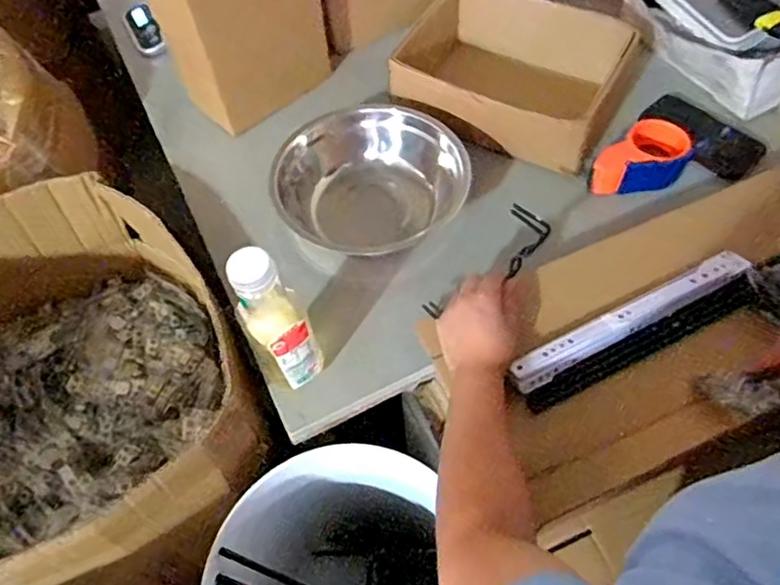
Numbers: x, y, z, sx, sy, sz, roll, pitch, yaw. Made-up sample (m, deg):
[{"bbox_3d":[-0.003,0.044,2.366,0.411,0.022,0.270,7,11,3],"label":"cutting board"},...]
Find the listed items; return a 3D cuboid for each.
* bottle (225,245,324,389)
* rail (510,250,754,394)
[{"bbox_3d":[-0.110,0.038,0.599,0.054,0.214,0.052,-2,57,2],"label":"bottle"},{"bbox_3d":[0.260,0.027,0.636,0.288,0.024,0.031,-25,59,-12],"label":"rail"}]

